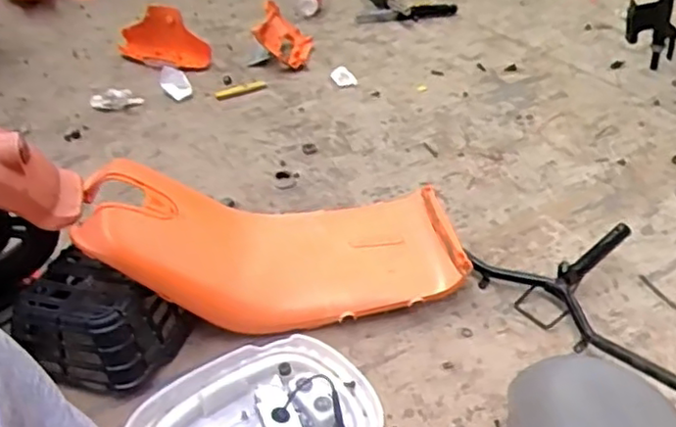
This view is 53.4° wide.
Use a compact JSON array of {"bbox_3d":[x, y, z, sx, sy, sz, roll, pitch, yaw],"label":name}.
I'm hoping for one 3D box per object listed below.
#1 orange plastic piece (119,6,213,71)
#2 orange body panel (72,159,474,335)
[{"bbox_3d":[-0.435,-0.448,1.708,0.267,0.139,0.037,14,7,21],"label":"orange plastic piece"},{"bbox_3d":[-0.109,0.048,1.159,0.619,0.158,0.276,2,37,-18],"label":"orange body panel"}]

